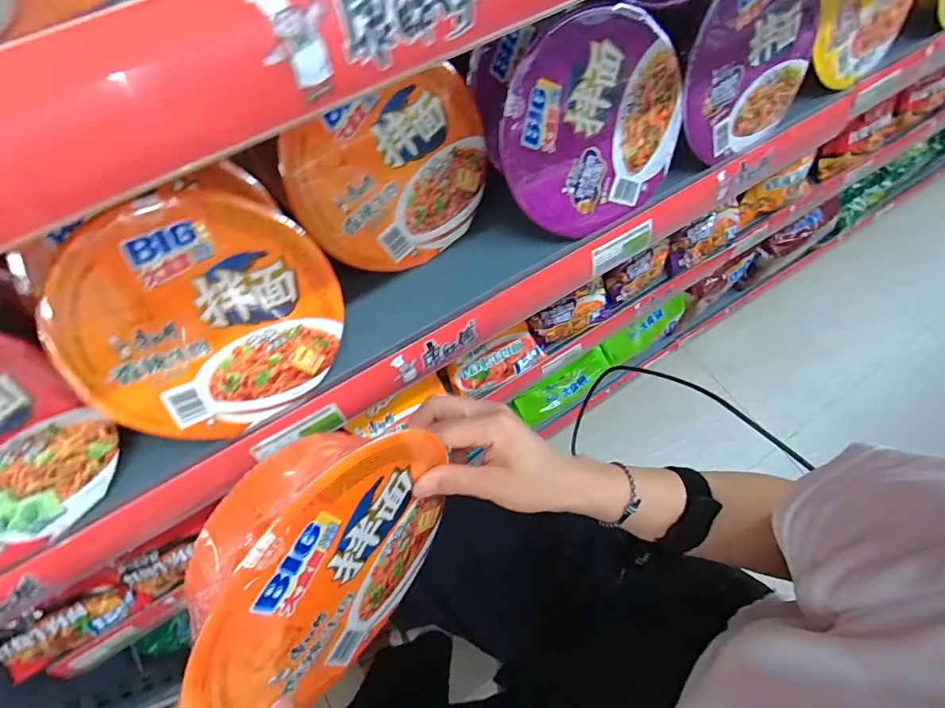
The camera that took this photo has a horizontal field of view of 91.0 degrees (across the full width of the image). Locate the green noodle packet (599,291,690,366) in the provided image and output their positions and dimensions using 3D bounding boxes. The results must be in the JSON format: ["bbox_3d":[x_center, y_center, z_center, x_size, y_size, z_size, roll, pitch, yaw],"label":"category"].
[{"bbox_3d":[0.345,-0.044,0.924,0.216,0.105,0.039,-31,69,-13],"label":"green noodle packet"}]

